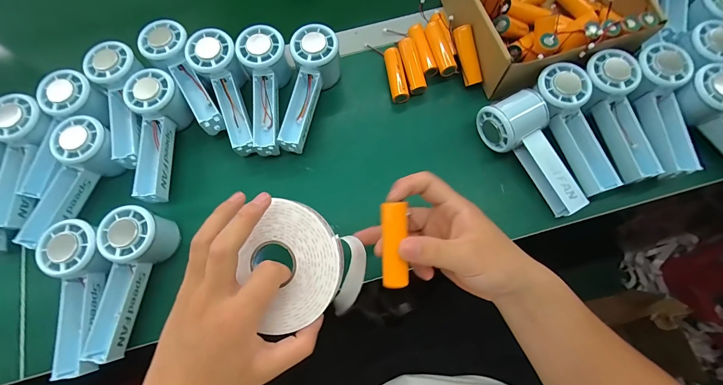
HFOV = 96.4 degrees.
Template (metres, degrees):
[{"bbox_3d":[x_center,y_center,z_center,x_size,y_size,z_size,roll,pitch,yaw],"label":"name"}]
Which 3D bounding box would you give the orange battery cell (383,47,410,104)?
[{"bbox_3d":[0.044,-0.154,0.421,0.020,0.019,0.073,-11,73,-2],"label":"orange battery cell"}]

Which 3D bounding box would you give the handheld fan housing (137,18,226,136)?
[{"bbox_3d":[-0.215,-0.141,0.397,0.052,0.041,0.156,-32,90,-8],"label":"handheld fan housing"}]

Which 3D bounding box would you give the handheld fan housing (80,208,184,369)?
[{"bbox_3d":[-0.250,0.091,0.335,0.054,0.051,0.146,16,74,6],"label":"handheld fan housing"}]

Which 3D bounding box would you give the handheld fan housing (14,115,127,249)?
[{"bbox_3d":[-0.332,-0.012,0.375,0.060,0.057,0.152,25,87,9],"label":"handheld fan housing"}]

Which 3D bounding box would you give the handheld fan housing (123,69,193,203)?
[{"bbox_3d":[-0.241,-0.067,0.385,0.060,0.047,0.156,-2,85,1],"label":"handheld fan housing"}]

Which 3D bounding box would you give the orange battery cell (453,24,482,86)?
[{"bbox_3d":[0.135,-0.173,0.408,0.021,0.015,0.071,-18,103,-4],"label":"orange battery cell"}]

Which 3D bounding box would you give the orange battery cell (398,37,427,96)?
[{"bbox_3d":[0.066,-0.165,0.421,0.022,0.022,0.071,-13,73,-3],"label":"orange battery cell"}]

